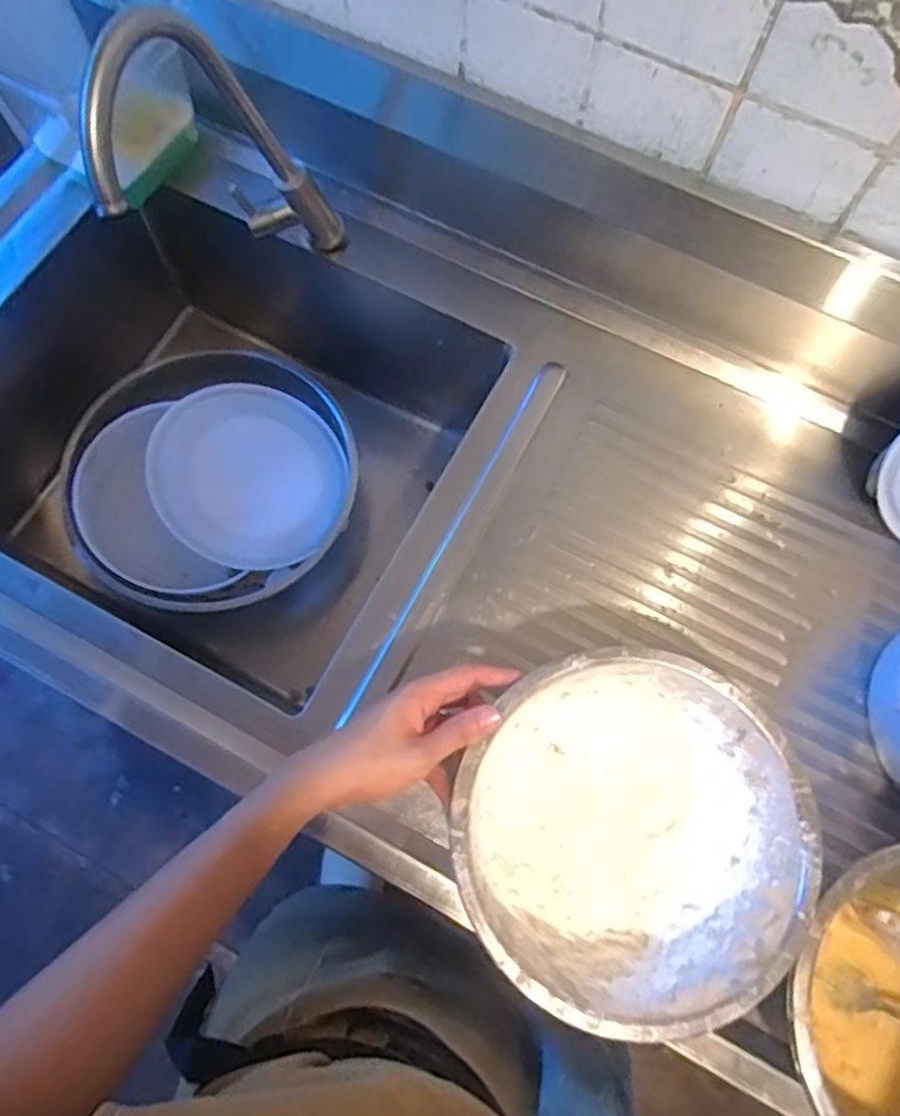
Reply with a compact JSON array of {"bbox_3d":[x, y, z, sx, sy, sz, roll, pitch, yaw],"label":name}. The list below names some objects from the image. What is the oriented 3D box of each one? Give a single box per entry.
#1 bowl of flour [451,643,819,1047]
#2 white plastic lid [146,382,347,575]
[{"bbox_3d":[0.117,0.190,0.504,0.221,0.099,0.223,0,72,-1],"label":"bowl of flour"},{"bbox_3d":[-0.214,-0.092,0.766,0.199,0.019,0.197,4,79,-19],"label":"white plastic lid"}]

